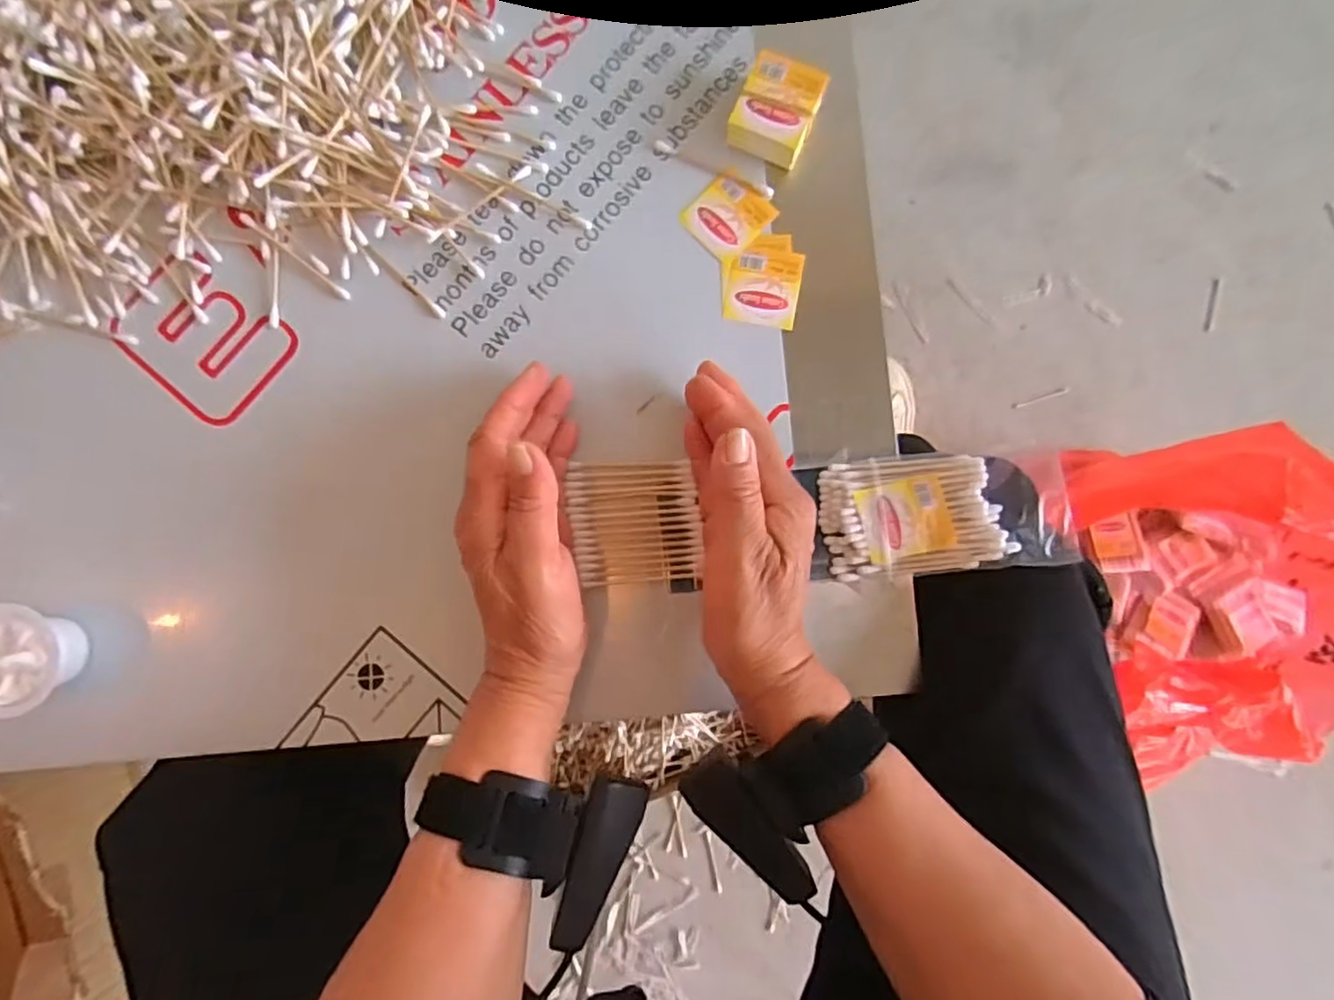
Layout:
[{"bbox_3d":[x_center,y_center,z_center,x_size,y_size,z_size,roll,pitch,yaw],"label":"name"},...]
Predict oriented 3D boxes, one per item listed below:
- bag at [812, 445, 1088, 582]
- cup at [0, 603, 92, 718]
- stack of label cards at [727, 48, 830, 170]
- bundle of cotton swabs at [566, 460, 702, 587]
[{"bbox_3d":[0.143,0.006,0.340,0.118,0.032,0.062,-6,88,-1],"label":"bag"},{"bbox_3d":[-0.329,0.080,0.336,0.049,0.034,0.054,0,88,-1],"label":"cup"},{"bbox_3d":[0.059,-0.210,0.356,0.041,0.024,0.048,24,88,0],"label":"stack of label cards"},{"bbox_3d":[-0.018,0.012,0.353,0.066,0.006,0.066,-5,88,-1],"label":"bundle of cotton swabs"}]

